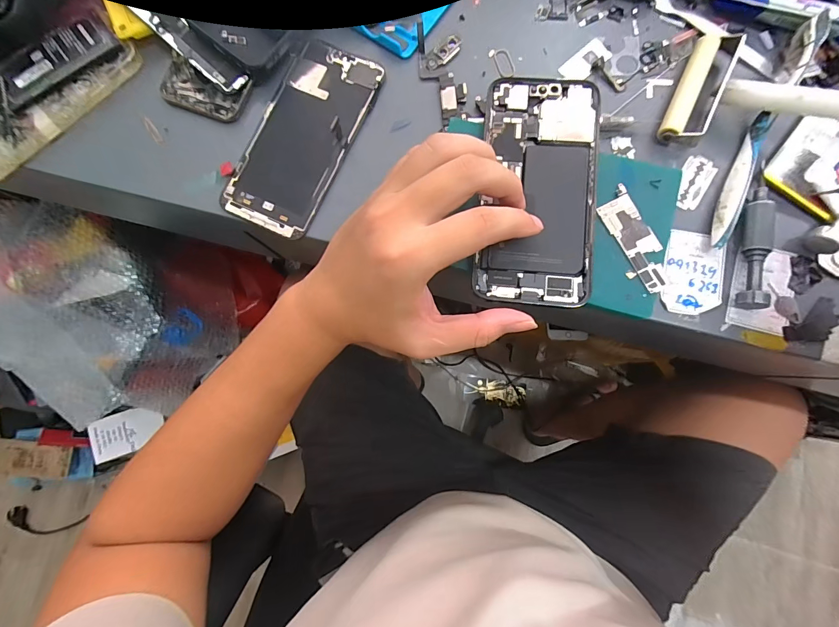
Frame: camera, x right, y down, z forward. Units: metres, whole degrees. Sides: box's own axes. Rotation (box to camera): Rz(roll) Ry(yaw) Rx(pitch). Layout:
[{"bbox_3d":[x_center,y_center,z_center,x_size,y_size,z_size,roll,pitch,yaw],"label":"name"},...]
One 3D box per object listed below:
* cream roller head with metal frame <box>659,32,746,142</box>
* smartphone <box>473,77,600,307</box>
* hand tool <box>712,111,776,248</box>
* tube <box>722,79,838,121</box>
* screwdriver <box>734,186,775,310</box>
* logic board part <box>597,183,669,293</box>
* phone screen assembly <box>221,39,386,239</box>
[{"bbox_3d":[0.203,-0.165,0.262,0.026,0.019,0.090,25,86,5],"label":"cream roller head with metal frame"},{"bbox_3d":[0.080,-0.085,0.246,0.073,0.004,0.157,4,83,4],"label":"smartphone"},{"bbox_3d":[0.224,-0.093,0.253,0.014,0.014,0.102,24,86,5],"label":"hand tool"},{"bbox_3d":[0.254,-0.137,0.237,0.094,0.016,0.011,26,86,24],"label":"tube"},{"bbox_3d":[0.227,-0.045,0.246,0.014,0.015,0.085,11,85,4],"label":"screwdriver"},{"bbox_3d":[0.144,-0.049,0.243,0.027,0.004,0.072,-20,81,3],"label":"logic board part"},{"bbox_3d":[-0.092,-0.138,0.281,0.076,0.006,0.153,25,86,5],"label":"phone screen assembly"}]

